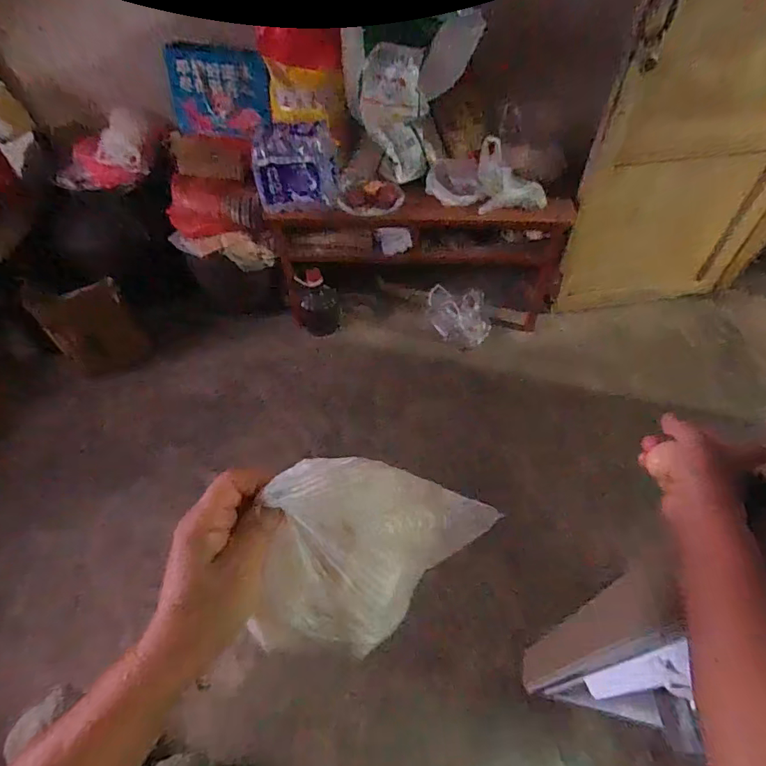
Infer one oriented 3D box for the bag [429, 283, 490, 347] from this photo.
[{"bbox_3d":[0.294,-0.256,1.837,0.238,0.162,0.136,10,53,8],"label":"bag"}]

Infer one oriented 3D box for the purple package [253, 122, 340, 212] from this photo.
[{"bbox_3d":[-0.269,-0.657,1.479,0.252,0.253,0.100,-8,53,-6],"label":"purple package"}]

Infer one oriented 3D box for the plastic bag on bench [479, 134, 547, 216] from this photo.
[{"bbox_3d":[0.411,-0.656,1.507,0.208,0.169,0.144,4,52,3],"label":"plastic bag on bench"}]

